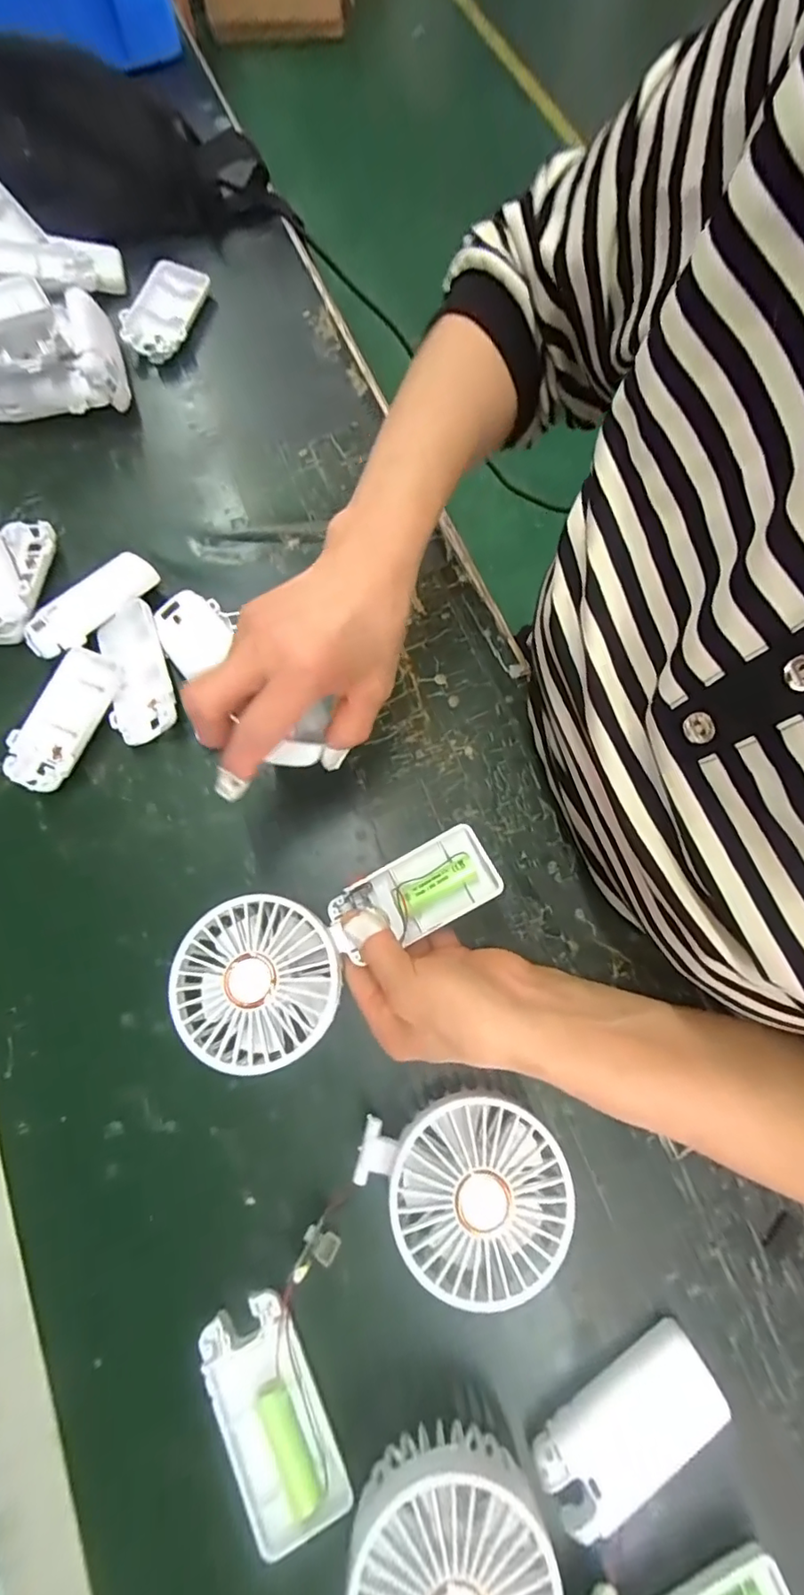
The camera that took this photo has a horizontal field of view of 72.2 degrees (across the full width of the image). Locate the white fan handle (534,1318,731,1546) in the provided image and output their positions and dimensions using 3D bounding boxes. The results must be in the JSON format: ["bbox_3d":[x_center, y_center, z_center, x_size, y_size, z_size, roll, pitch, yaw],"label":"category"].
[{"bbox_3d":[0.108,0.300,0.264,0.091,0.021,0.044,-26,76,-8],"label":"white fan handle"}]

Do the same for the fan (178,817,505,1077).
[{"bbox_3d":[-0.034,0.075,0.300,0.178,0.027,0.080,-25,76,-13],"label":"fan"}]

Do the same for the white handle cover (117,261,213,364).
[{"bbox_3d":[-0.196,-0.406,0.458,0.051,0.014,0.092,18,75,4],"label":"white handle cover"}]

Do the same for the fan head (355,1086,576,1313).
[{"bbox_3d":[0.031,0.196,0.280,0.098,0.045,0.088,-18,75,-6],"label":"fan head"}]

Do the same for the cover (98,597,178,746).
[{"bbox_3d":[-0.173,-0.083,0.360,0.044,0.022,0.093,-16,75,-6],"label":"cover"}]

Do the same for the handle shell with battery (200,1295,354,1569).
[{"bbox_3d":[-0.062,0.294,0.264,0.043,0.018,0.093,-24,76,-8],"label":"handle shell with battery"}]

